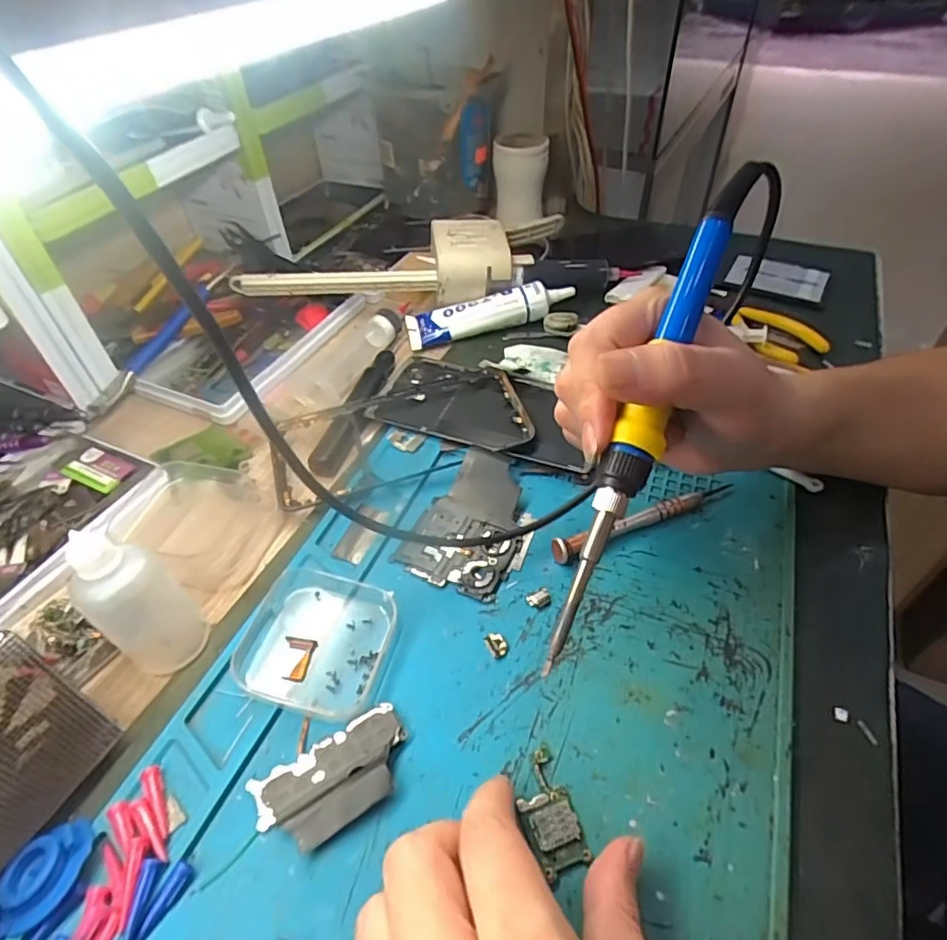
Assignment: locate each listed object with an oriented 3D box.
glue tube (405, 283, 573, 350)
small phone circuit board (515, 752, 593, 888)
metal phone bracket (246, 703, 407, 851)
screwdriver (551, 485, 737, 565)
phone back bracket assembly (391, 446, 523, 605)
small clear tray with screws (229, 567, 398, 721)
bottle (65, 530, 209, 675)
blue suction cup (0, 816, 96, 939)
[{"bbox_3d":[0.014,-0.128,0.458,0.133,0.031,0.037,-5,46,-5],"label":"glue tube"},{"bbox_3d":[0.028,0.132,0.222,0.019,0.004,0.041,-14,47,-13],"label":"small phone circuit board"},{"bbox_3d":[-0.055,0.124,0.230,0.062,0.008,0.035,-25,51,-22],"label":"metal phone bracket"},{"bbox_3d":[0.095,0.027,0.315,0.115,0.011,0.010,-18,48,-17],"label":"screwdriver"},{"bbox_3d":[0.001,0.025,0.316,0.057,0.016,0.086,20,49,19],"label":"phone back bracket assembly"},{"bbox_3d":[-0.074,0.080,0.271,0.066,0.010,0.067,11,47,11],"label":"small clear tray with screws"},{"bbox_3d":[-0.147,0.059,0.251,0.033,0.074,0.029,-26,51,-23],"label":"bottle"},{"bbox_3d":[-0.156,0.146,0.207,0.024,0.005,0.037,19,49,18],"label":"blue suction cup"}]

